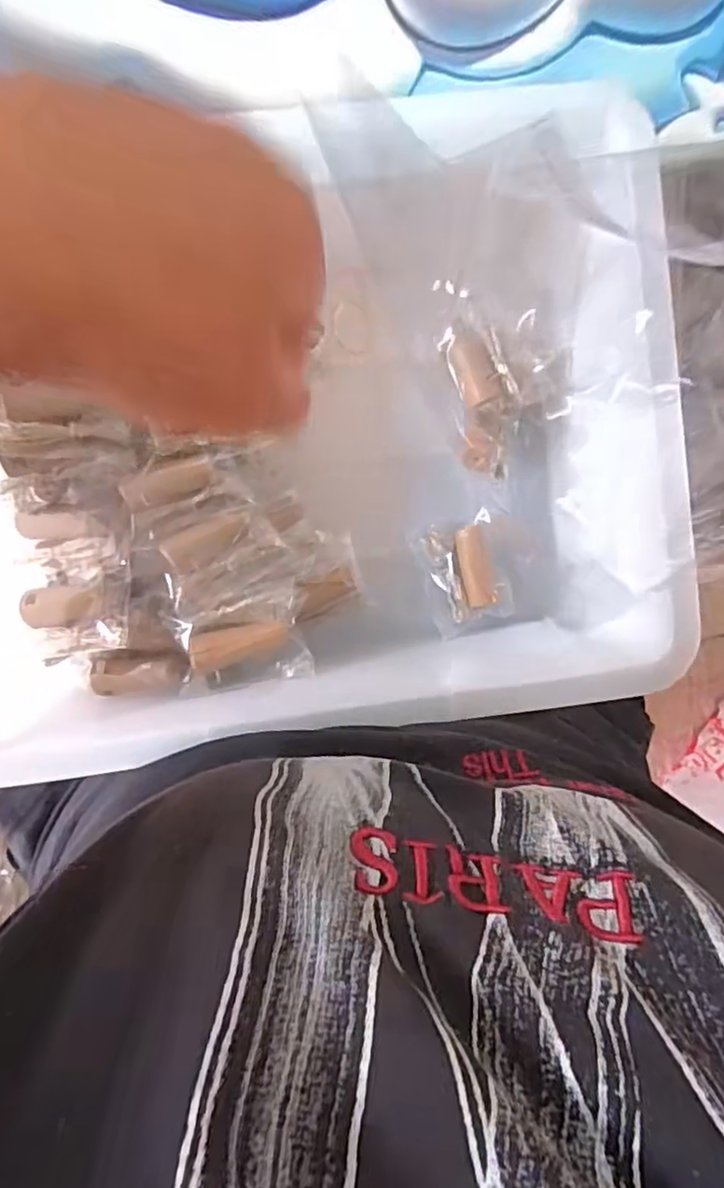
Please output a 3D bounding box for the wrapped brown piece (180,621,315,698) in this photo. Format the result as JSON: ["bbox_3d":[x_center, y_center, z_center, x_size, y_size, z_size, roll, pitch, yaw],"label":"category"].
[{"bbox_3d":[-0.064,0.034,0.354,0.070,0.021,0.035,-8,96,-4],"label":"wrapped brown piece"}]

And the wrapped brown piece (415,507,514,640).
[{"bbox_3d":[0.065,-0.013,0.404,0.050,0.017,0.066,-17,97,-3],"label":"wrapped brown piece"}]

